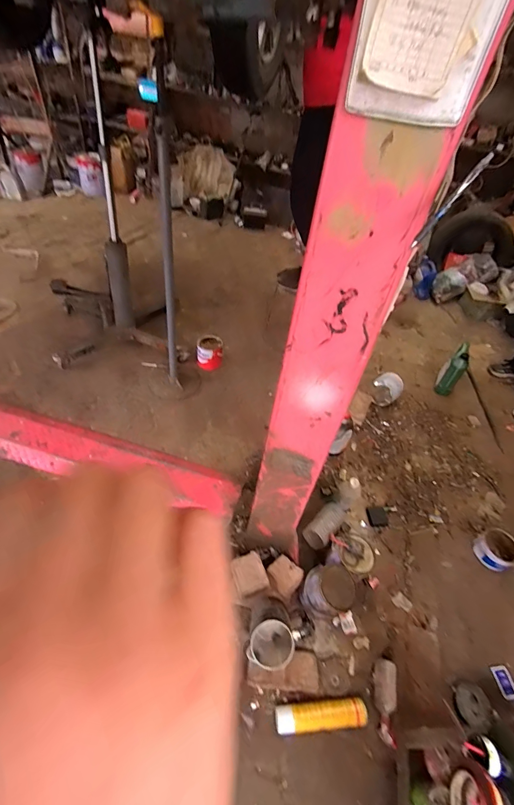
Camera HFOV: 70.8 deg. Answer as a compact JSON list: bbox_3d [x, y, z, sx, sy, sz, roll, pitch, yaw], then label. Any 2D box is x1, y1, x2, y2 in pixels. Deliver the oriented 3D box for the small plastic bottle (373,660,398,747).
[{"bbox_3d":[0.421,0.985,1.201,0.068,0.063,0.229,15,46,5],"label":"small plastic bottle"}]

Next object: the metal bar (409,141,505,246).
[{"bbox_3d":[0.273,-0.286,0.510,0.013,0.147,0.009,22,44,-20],"label":"metal bar"}]

